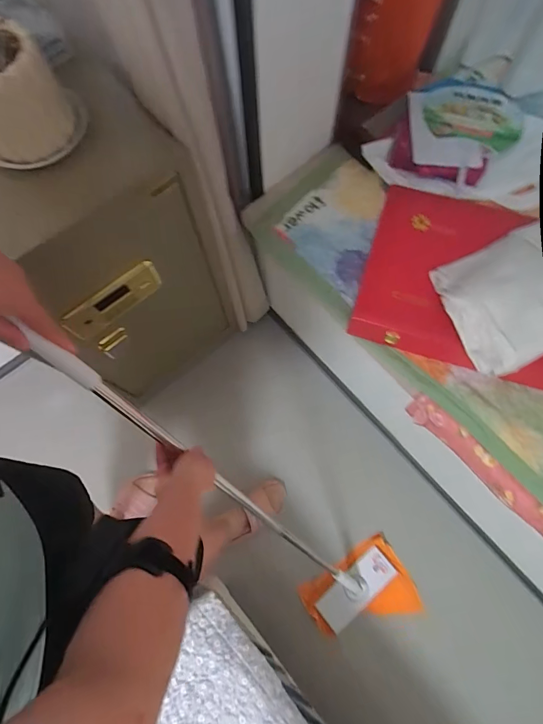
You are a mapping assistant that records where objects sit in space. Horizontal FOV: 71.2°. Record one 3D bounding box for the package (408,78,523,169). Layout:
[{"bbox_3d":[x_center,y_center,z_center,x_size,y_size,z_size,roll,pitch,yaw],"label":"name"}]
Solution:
[{"bbox_3d":[0.433,-0.531,0.846,0.232,0.020,0.225,1,72,2],"label":"package"}]

